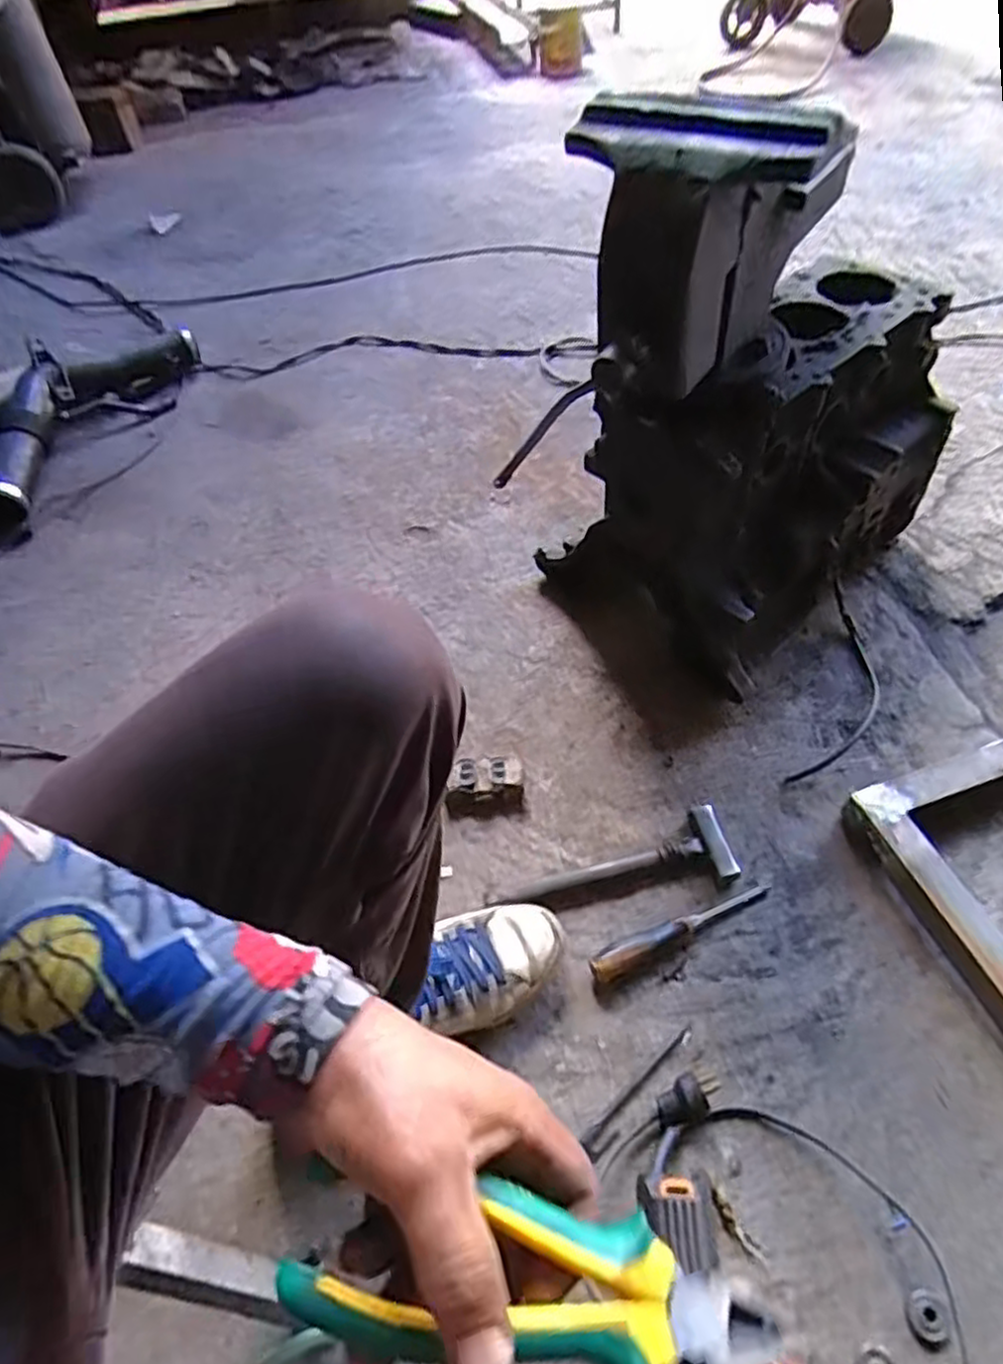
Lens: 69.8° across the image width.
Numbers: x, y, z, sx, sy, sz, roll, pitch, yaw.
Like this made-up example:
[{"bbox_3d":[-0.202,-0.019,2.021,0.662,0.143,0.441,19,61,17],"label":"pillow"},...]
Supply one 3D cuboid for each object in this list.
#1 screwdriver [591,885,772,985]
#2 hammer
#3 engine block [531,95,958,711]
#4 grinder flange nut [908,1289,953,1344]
[{"bbox_3d":[0.177,0.238,0.708,0.201,0.025,0.025,-25,54,-14],"label":"screwdriver"},{"bbox_3d":[0.114,0.200,0.744,0.252,0.026,0.074,-15,52,-7],"label":"hammer"},{"bbox_3d":[0.282,-0.319,0.784,0.290,0.514,0.474,33,62,27],"label":"engine block"},{"bbox_3d":[0.315,0.464,0.527,0.029,0.004,0.028,-15,52,-6],"label":"grinder flange nut"}]

